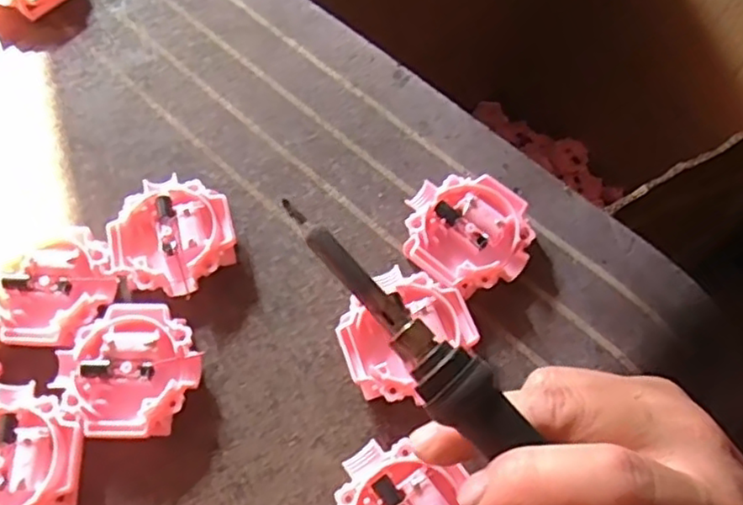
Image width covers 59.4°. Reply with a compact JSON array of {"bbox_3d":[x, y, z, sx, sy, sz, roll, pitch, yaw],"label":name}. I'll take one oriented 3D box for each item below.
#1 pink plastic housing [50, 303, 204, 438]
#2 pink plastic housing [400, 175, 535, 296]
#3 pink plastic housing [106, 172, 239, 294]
[{"bbox_3d":[-0.096,0.047,0.261,0.053,0.015,0.051,-1,65,2],"label":"pink plastic housing"},{"bbox_3d":[0.041,-0.008,0.284,0.055,0.015,0.051,-1,65,2],"label":"pink plastic housing"},{"bbox_3d":[-0.086,-0.006,0.287,0.051,0.016,0.051,-1,65,2],"label":"pink plastic housing"}]

